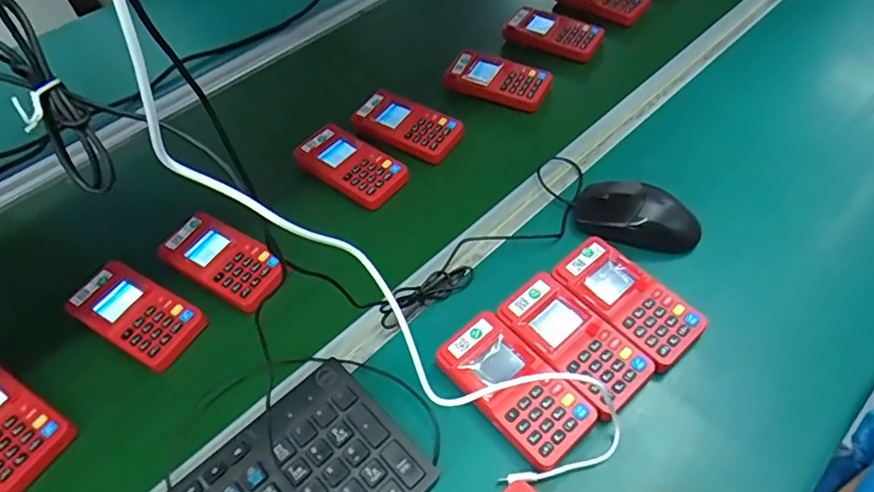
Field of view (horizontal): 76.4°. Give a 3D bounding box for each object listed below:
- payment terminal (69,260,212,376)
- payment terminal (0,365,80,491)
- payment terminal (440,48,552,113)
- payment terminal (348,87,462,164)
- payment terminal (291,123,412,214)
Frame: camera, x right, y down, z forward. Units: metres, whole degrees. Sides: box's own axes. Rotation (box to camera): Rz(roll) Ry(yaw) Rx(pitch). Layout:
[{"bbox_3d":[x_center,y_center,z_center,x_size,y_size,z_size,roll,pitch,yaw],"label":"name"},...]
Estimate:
[{"bbox_3d":[-0.274,0.061,0.506,0.120,0.021,0.061,23,59,22],"label":"payment terminal"},{"bbox_3d":[-0.357,0.143,0.451,0.121,0.021,0.063,24,59,23],"label":"payment terminal"},{"bbox_3d":[0.080,-0.209,0.691,0.134,0.026,0.061,25,60,24],"label":"payment terminal"},{"bbox_3d":[-0.033,-0.143,0.648,0.131,0.026,0.062,26,60,24],"label":"payment terminal"},{"bbox_3d":[-0.096,-0.091,0.611,0.130,0.022,0.063,31,62,27],"label":"payment terminal"}]

